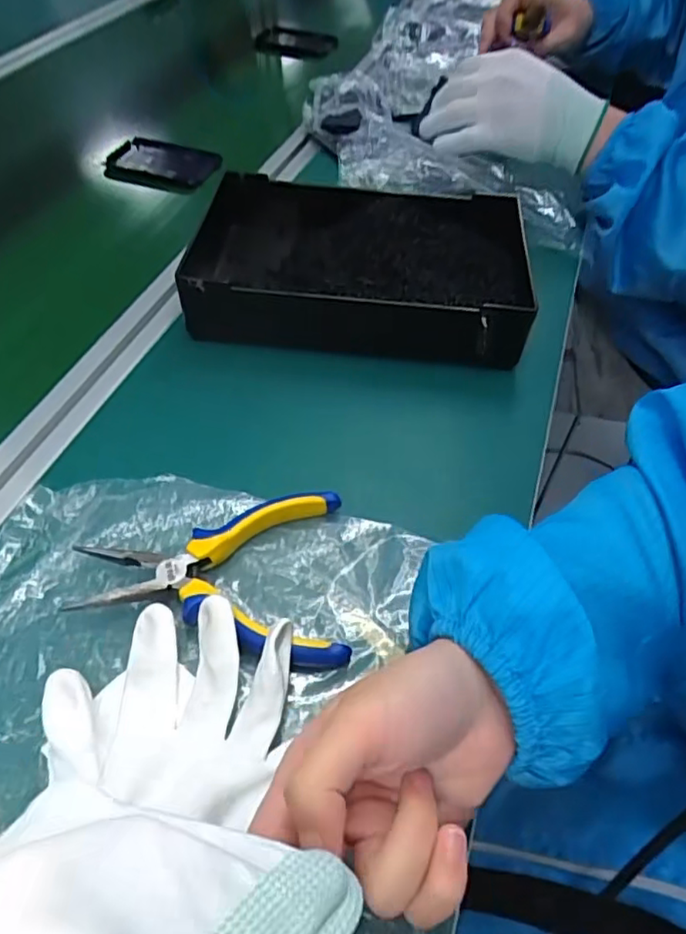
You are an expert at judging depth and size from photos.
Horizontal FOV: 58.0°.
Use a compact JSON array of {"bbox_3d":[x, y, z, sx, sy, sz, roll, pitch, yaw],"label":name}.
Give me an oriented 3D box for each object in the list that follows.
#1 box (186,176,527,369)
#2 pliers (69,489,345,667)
[{"bbox_3d":[0.012,-0.164,0.510,0.264,0.061,0.167,7,51,3],"label":"box"},{"bbox_3d":[-0.072,0.060,0.338,0.144,0.019,0.100,-1,49,-5],"label":"pliers"}]

